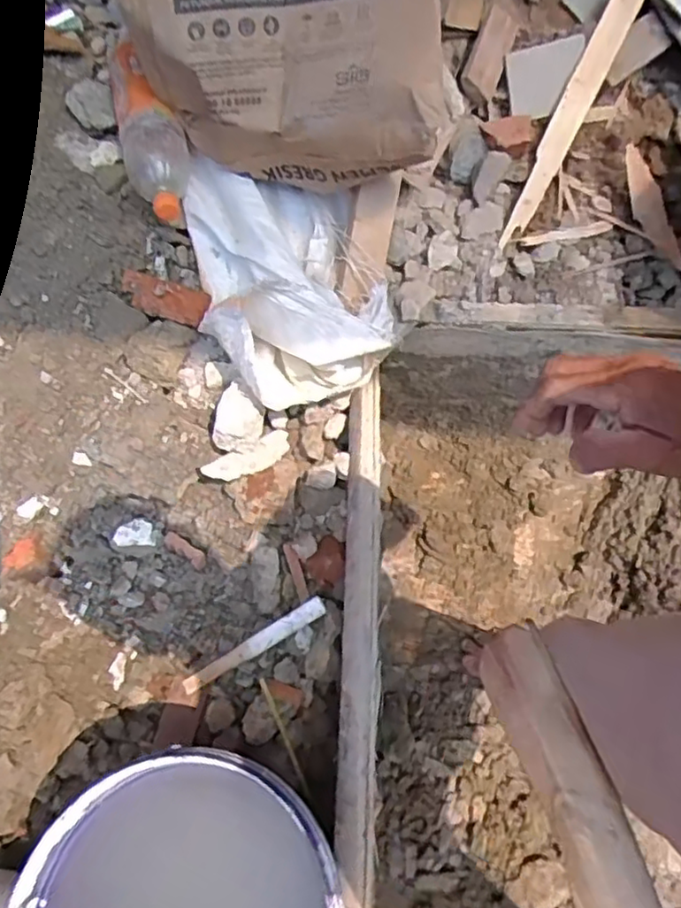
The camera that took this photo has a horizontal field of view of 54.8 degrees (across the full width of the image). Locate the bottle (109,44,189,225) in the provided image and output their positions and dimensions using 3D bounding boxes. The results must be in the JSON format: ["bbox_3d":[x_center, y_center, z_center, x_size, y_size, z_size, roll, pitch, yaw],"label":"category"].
[{"bbox_3d":[-0.241,-0.405,0.834,0.079,0.064,0.224,-18,89,-6],"label":"bottle"}]

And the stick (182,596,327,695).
[{"bbox_3d":[-0.123,0.274,0.939,0.232,0.020,0.025,-33,67,5],"label":"stick"}]

